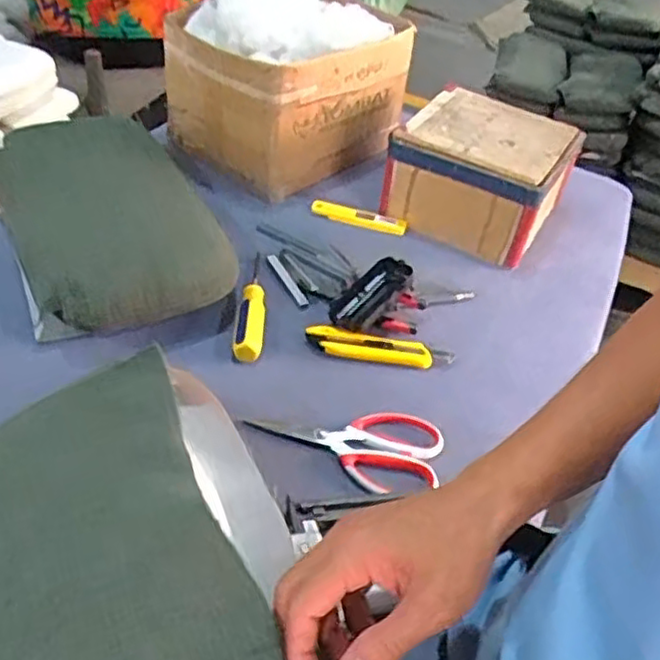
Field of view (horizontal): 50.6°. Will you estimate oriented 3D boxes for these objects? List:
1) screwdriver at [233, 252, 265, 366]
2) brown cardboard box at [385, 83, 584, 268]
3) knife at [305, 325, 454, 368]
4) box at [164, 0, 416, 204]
[{"bbox_3d":[-0.091,-0.042,0.820,0.031,0.034,0.203,4,40,-5],"label":"screwdriver"},{"bbox_3d":[0.215,-0.224,0.988,0.208,0.126,0.214,25,43,19],"label":"brown cardboard box"},{"bbox_3d":[0.055,0.020,0.777,0.162,0.012,0.036,10,40,2],"label":"knife"},{"bbox_3d":[-0.065,-0.379,1.048,0.316,0.257,0.227,-28,52,-35],"label":"box"}]

